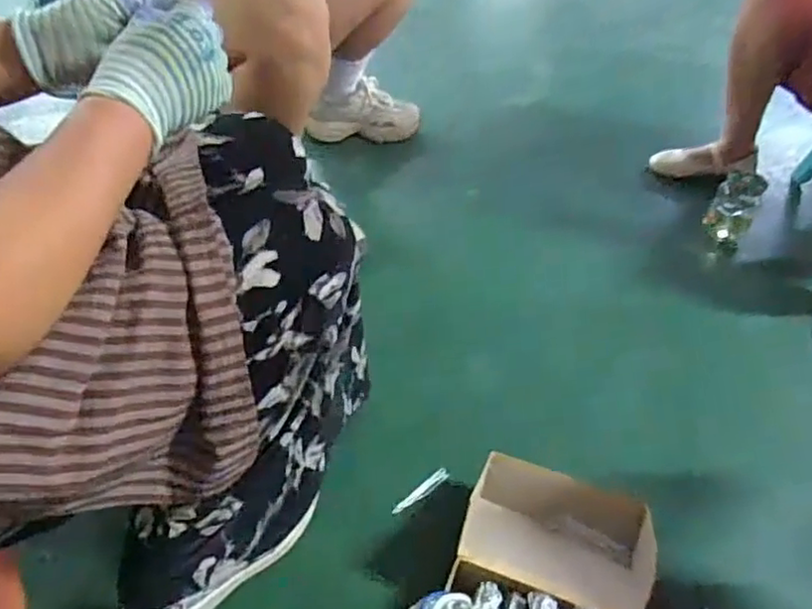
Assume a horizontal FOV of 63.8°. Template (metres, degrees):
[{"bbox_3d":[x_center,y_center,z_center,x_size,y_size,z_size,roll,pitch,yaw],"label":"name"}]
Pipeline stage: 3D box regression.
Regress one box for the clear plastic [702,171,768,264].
[{"bbox_3d":[0.636,-0.171,1.275,0.076,0.173,0.083,16,23,9],"label":"clear plastic"}]

